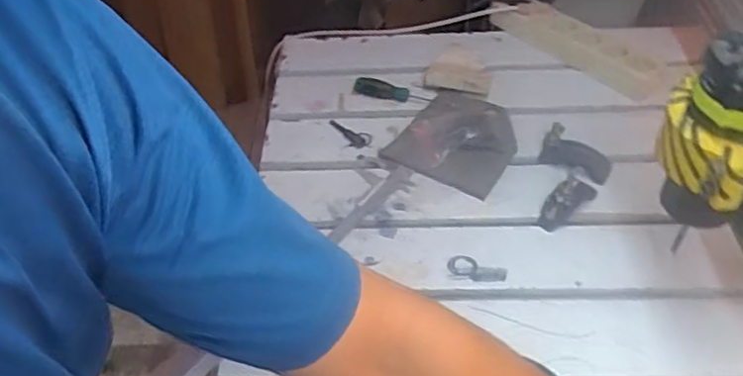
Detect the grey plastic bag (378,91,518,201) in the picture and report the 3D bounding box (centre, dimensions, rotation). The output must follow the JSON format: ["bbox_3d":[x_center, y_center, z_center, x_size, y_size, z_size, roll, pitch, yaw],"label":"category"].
[{"bbox_3d":[0.119,-0.074,0.847,0.156,0.040,0.170,24,52,24],"label":"grey plastic bag"}]

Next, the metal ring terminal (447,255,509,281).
[{"bbox_3d":[0.118,0.092,0.713,0.066,0.007,0.024,13,48,15],"label":"metal ring terminal"}]

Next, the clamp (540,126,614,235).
[{"bbox_3d":[0.248,-0.010,0.774,0.086,0.045,0.136,6,47,8],"label":"clamp"}]

